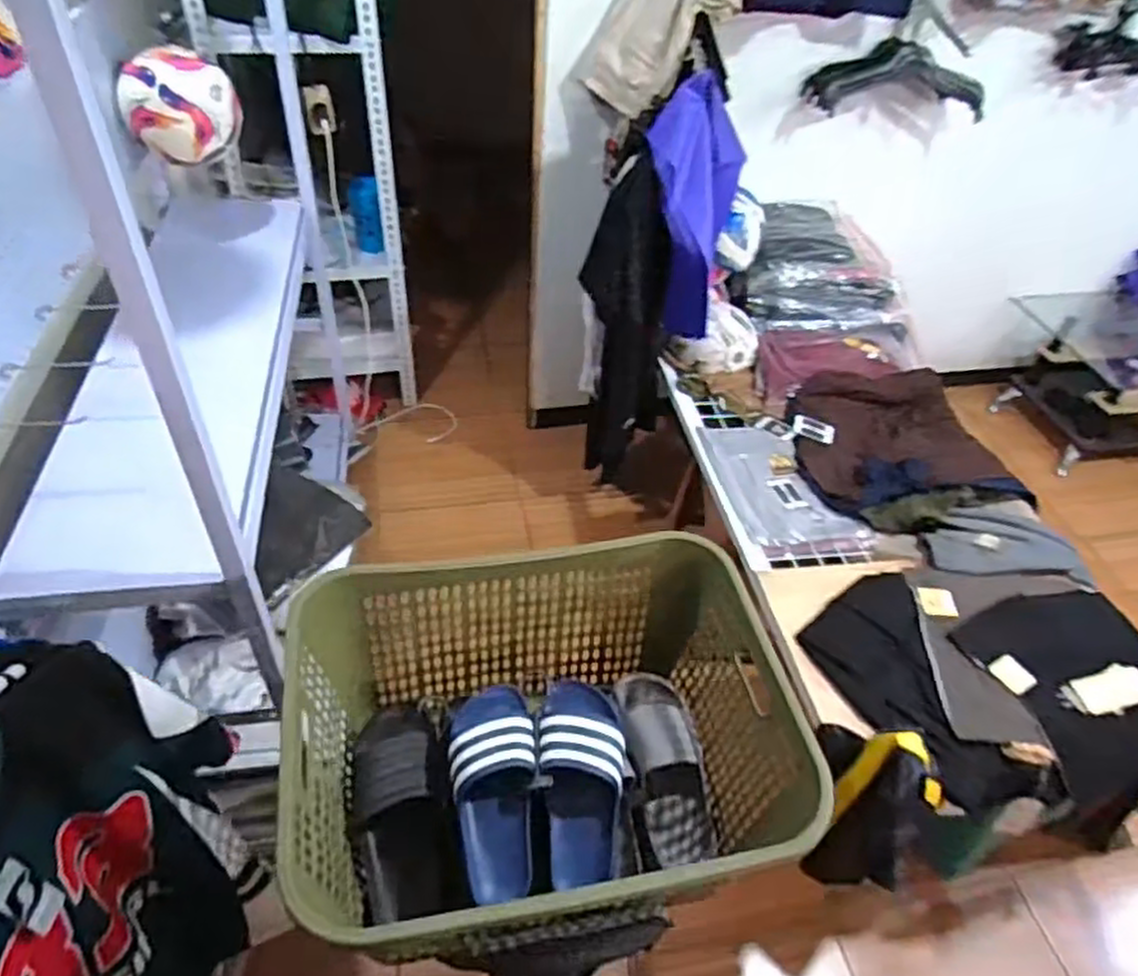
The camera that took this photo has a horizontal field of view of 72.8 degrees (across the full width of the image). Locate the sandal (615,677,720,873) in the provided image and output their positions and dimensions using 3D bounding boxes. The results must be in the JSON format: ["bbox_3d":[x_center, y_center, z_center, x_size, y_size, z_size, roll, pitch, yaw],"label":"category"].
[{"bbox_3d":[0.125,0.364,1.001,0.112,0.088,0.248,-8,78,-13],"label":"sandal"}]

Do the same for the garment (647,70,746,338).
[{"bbox_3d":[0.249,-0.579,1.637,0.176,0.495,0.216,11,44,7],"label":"garment"}]

